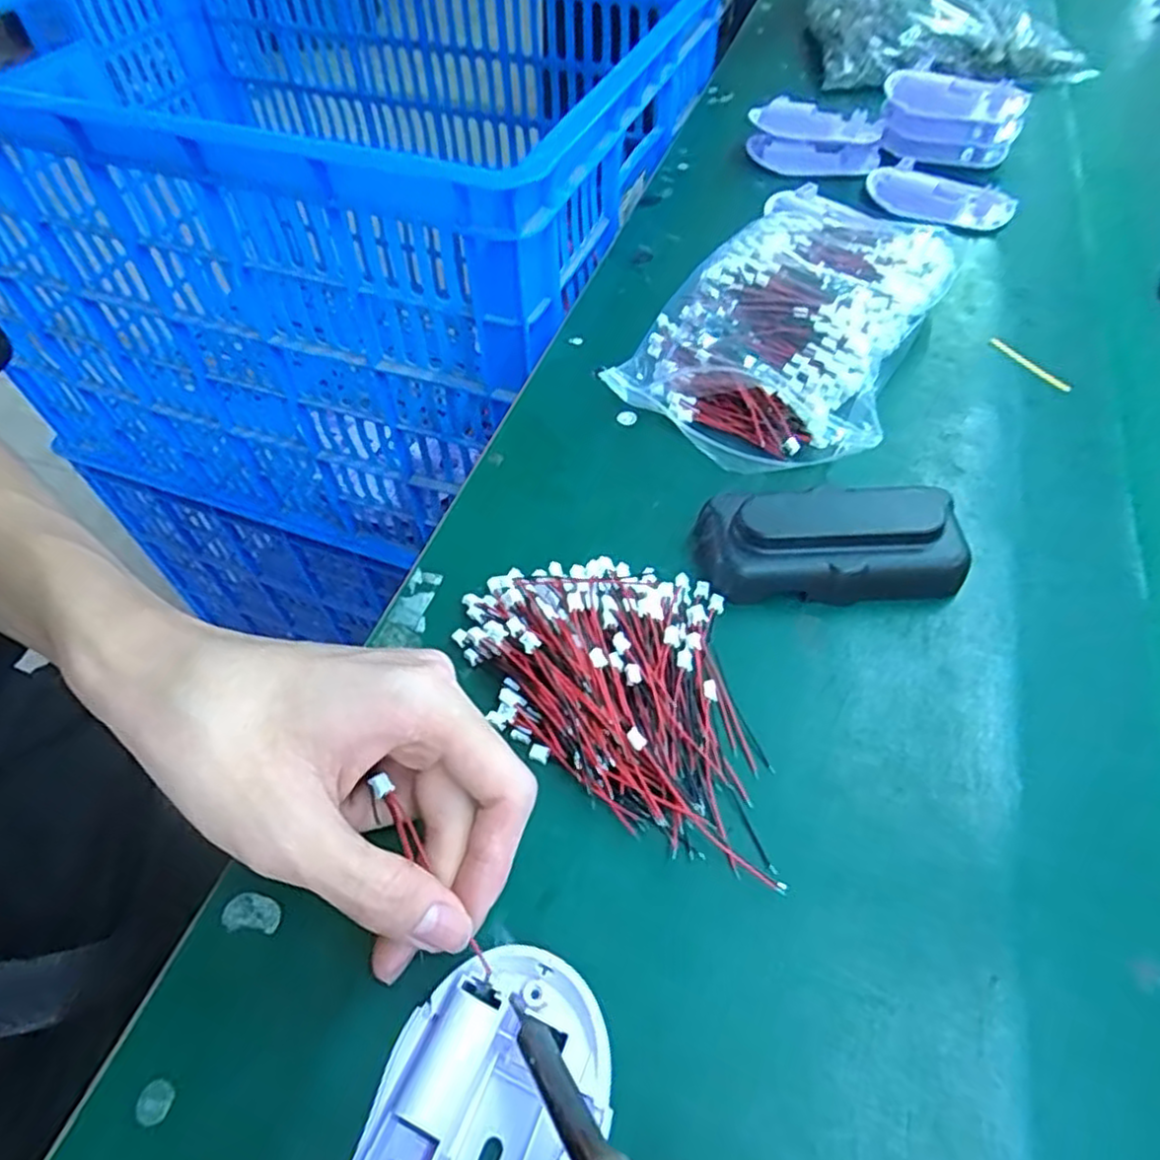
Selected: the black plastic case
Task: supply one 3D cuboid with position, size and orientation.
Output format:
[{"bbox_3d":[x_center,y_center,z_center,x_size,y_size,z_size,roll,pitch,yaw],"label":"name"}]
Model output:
[{"bbox_3d":[0.104,-0.017,0.301,0.106,0.027,0.046,-2,53,1],"label":"black plastic case"}]

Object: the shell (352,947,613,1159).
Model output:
[{"bbox_3d":[-0.030,0.152,0.190,0.061,0.011,0.096,23,57,18],"label":"shell"}]

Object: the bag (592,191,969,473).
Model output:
[{"bbox_3d":[0.132,-0.158,0.403,0.157,0.045,0.240,34,61,25],"label":"bag"}]

